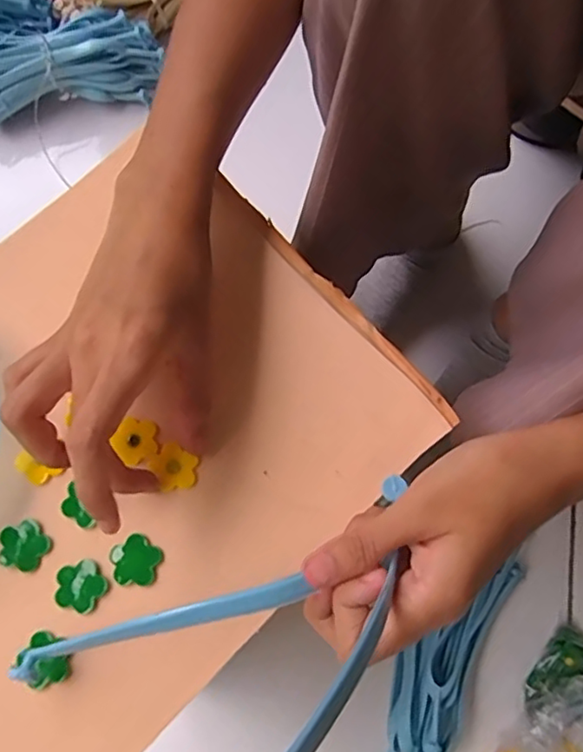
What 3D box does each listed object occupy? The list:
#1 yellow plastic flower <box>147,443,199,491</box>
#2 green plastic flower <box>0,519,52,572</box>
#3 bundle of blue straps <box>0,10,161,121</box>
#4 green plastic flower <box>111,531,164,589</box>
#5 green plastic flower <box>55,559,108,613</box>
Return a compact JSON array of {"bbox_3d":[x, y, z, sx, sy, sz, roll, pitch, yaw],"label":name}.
[{"bbox_3d":[-0.058,0.045,0.294,0.023,0.004,0.021,37,78,8],"label":"yellow plastic flower"},{"bbox_3d":[-0.128,0.081,0.284,0.022,0.004,0.023,0,76,-1],"label":"green plastic flower"},{"bbox_3d":[-0.244,-0.314,0.595,0.212,0.057,0.073,-14,77,-4],"label":"bundle of blue straps"},{"bbox_3d":[-0.074,0.088,0.283,0.023,0.004,0.022,35,78,8],"label":"green plastic flower"},{"bbox_3d":[-0.100,0.099,0.279,0.022,0.004,0.022,0,76,-1],"label":"green plastic flower"}]

